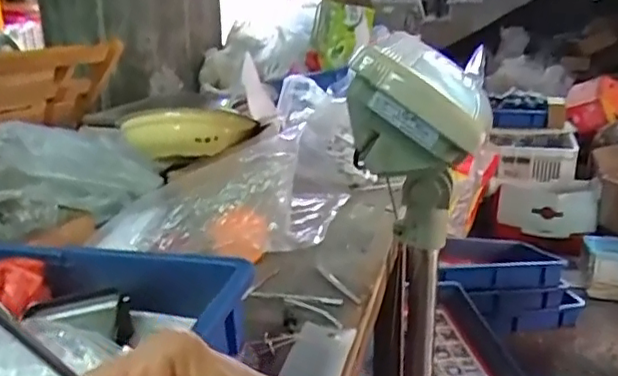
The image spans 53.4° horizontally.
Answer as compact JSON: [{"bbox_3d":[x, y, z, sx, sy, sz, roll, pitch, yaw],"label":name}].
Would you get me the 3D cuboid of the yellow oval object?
[{"bbox_3d":[-0.171,-0.081,0.881,0.189,0.072,0.067,-5,18,-9],"label":"yellow oval object"}]

